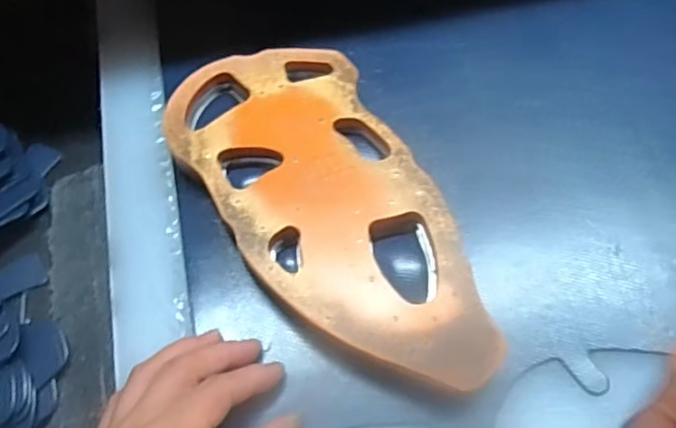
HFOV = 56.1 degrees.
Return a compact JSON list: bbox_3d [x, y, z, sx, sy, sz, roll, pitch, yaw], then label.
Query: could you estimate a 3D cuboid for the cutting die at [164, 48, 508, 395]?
[{"bbox_3d":[-0.007,0.000,0.350,0.112,0.028,0.227,-23,63,-13],"label":"cutting die"}]

